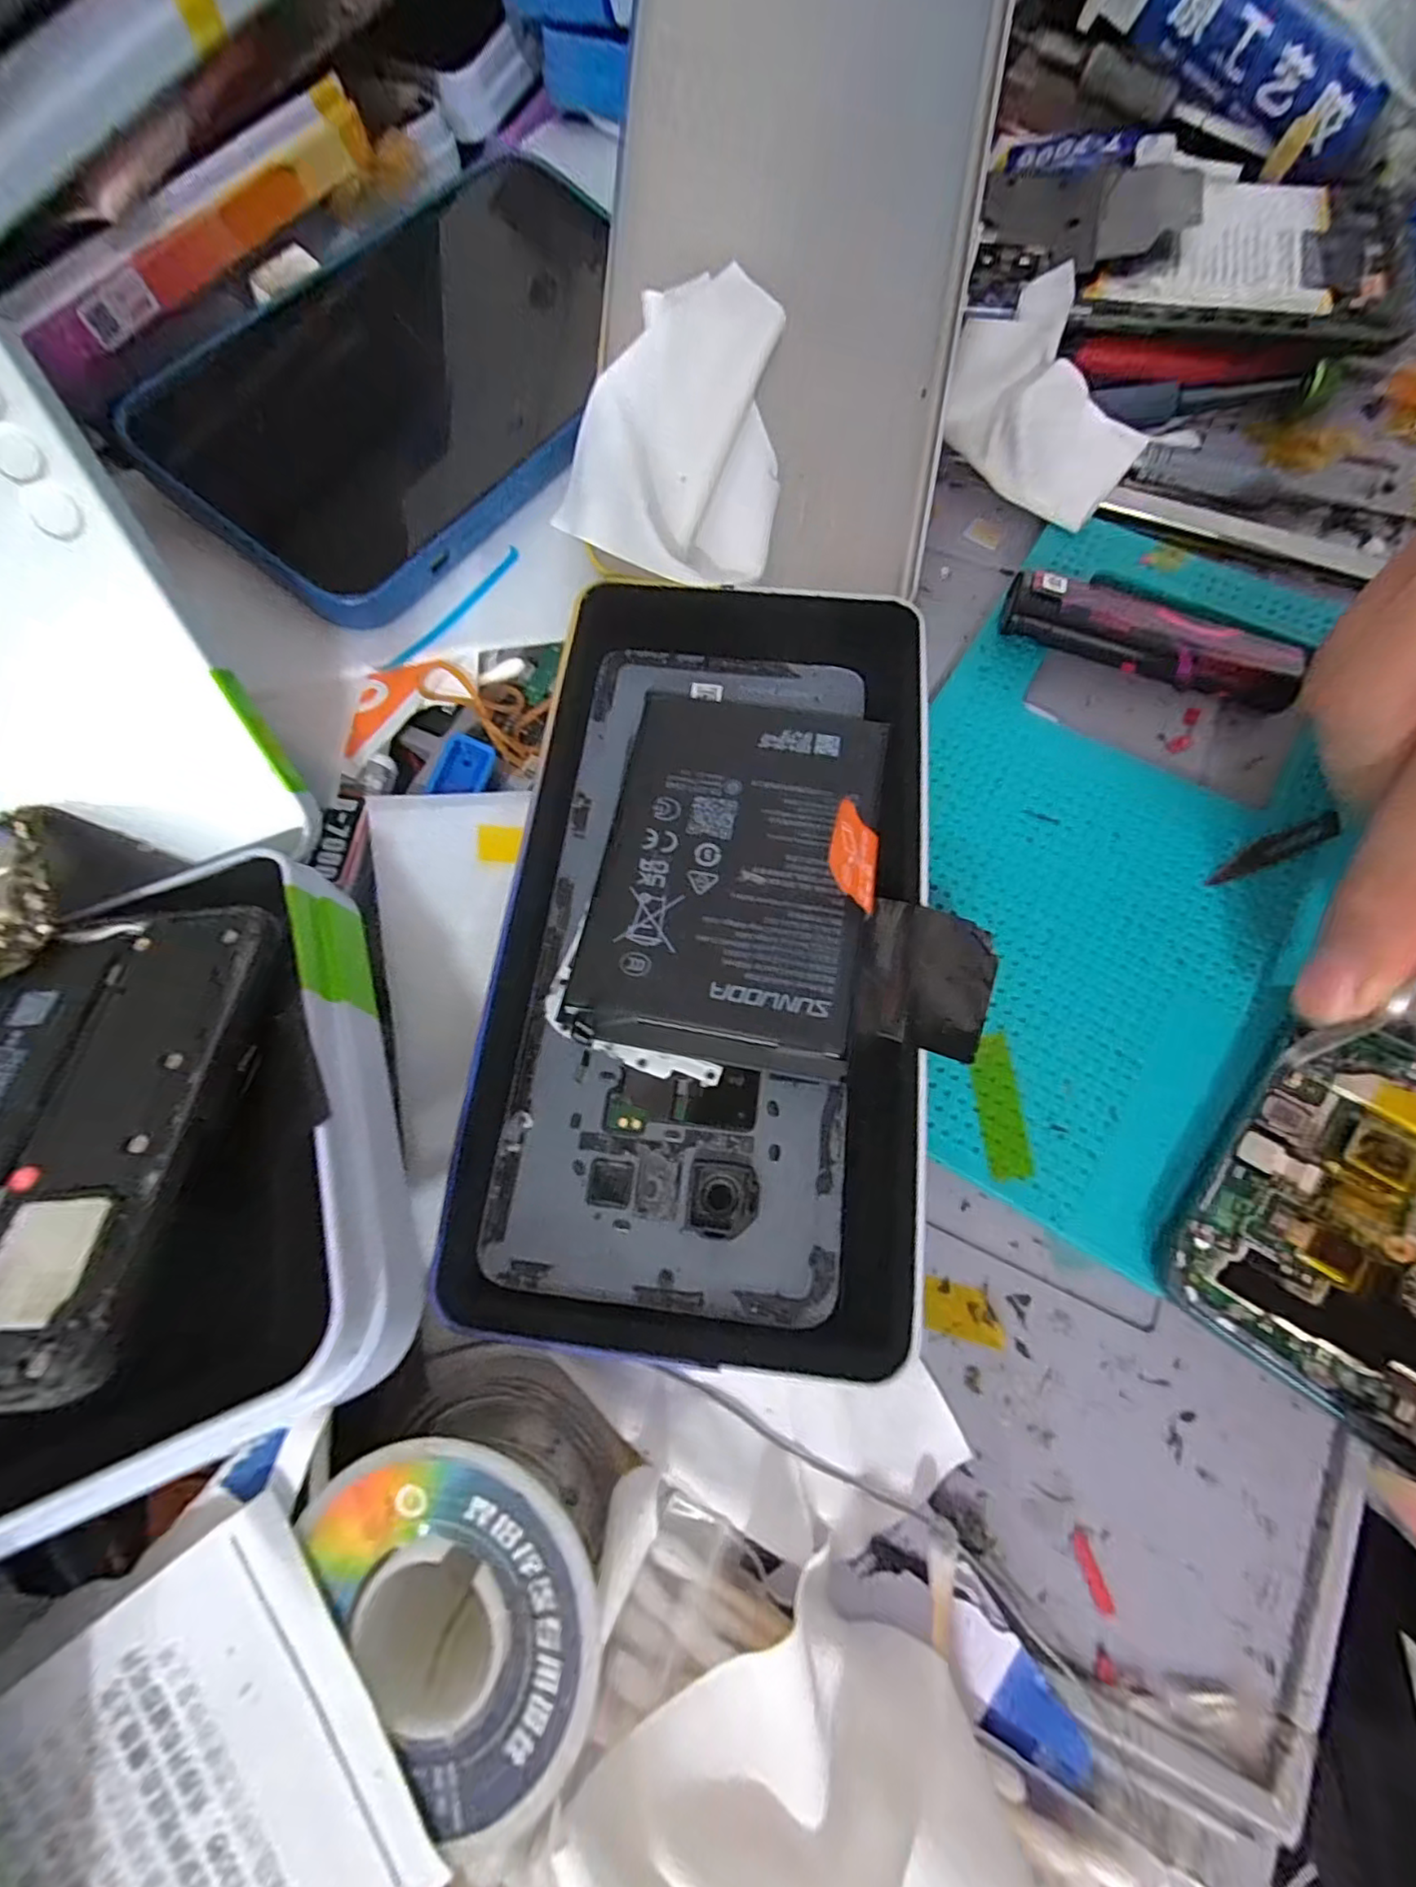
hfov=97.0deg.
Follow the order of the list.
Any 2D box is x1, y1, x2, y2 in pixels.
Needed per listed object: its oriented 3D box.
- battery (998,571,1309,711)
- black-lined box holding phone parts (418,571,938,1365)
[{"bbox_3d":[0.125,-0.086,0.175,0.081,0.014,0.018,16,74,7],"label":"battery"},{"bbox_3d":[0.001,-0.008,0.152,0.098,0.014,0.184,5,73,4],"label":"black-lined box holding phone parts"}]

